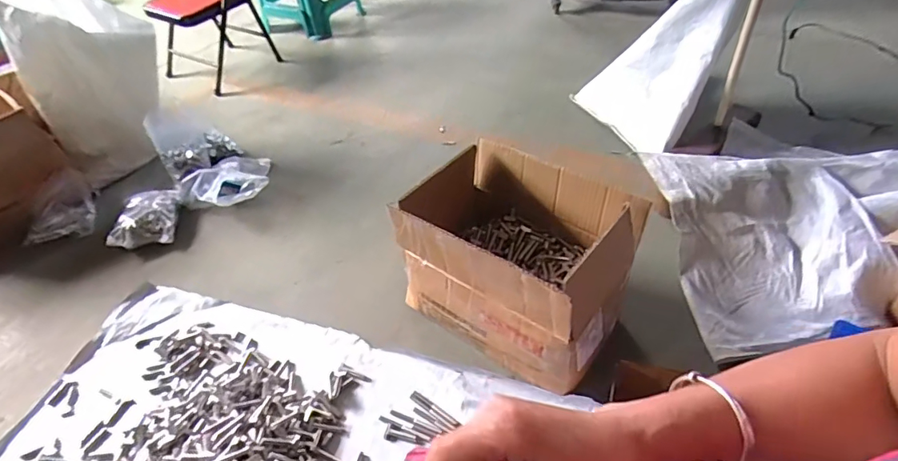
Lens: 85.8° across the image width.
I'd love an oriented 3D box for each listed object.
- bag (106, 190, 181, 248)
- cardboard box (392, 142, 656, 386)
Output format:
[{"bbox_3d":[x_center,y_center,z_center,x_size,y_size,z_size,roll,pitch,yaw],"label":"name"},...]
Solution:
[{"bbox_3d":[-0.738,-0.030,1.187,0.136,0.058,0.175,-11,44,-5],"label":"bag"},{"bbox_3d":[0.106,0.039,0.830,0.362,0.239,0.254,24,51,28],"label":"cardboard box"}]

